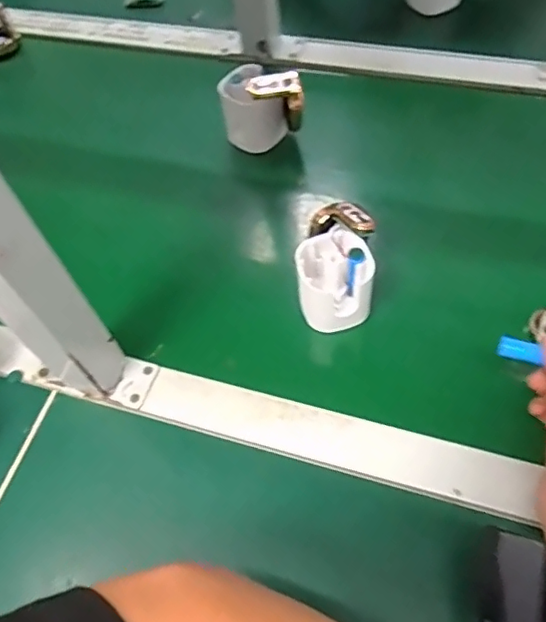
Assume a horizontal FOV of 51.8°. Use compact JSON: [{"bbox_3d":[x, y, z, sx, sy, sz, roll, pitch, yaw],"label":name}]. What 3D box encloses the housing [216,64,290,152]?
[{"bbox_3d":[-0.020,-0.205,0.582,0.064,0.073,0.053,-13,57,0],"label":"housing"}]

